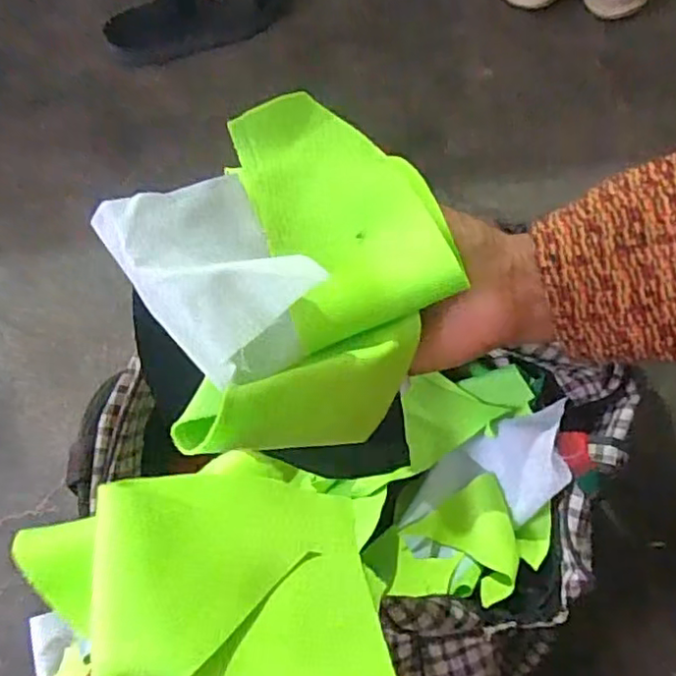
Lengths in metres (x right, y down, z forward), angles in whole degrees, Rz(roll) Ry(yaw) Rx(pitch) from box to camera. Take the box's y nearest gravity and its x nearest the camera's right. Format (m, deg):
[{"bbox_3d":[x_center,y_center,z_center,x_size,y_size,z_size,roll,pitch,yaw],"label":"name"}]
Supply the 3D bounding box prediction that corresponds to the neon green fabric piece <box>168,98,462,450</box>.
[{"bbox_3d":[-0.006,-0.025,0.324,0.114,0.062,0.170,7,69,4],"label":"neon green fabric piece"}]

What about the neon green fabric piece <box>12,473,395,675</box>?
[{"bbox_3d":[-0.042,0.096,0.234,0.134,0.073,0.093,4,69,3],"label":"neon green fabric piece"}]

